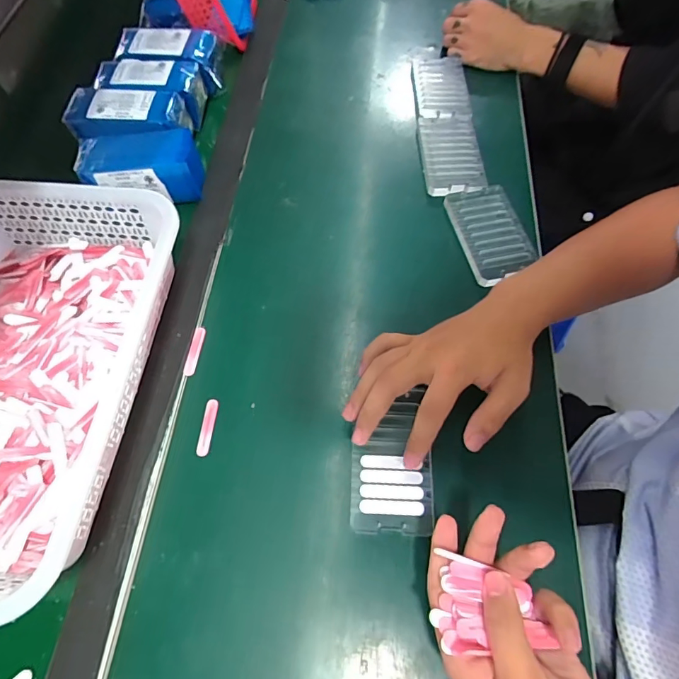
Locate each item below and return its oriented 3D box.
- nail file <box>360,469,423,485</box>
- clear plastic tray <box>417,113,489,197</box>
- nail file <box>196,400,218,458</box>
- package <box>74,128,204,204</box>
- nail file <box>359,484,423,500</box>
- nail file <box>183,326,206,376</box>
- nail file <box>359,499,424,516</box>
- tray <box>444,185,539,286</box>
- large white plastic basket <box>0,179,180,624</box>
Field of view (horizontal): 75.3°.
[{"bbox_3d":[0.043,0.114,0.365,0.051,0.004,0.011,2,63,3],"label":"nail file"},{"bbox_3d":[0.137,-0.231,0.540,0.069,0.006,0.129,-1,63,2],"label":"clear plastic tray"},{"bbox_3d":[-0.119,0.078,0.395,0.012,0.004,0.051,3,63,4],"label":"nail file"},{"bbox_3d":[-0.224,-0.197,0.509,0.126,0.050,0.068,-9,63,-2],"label":"package"},{"bbox_3d":[0.043,0.124,0.360,0.051,0.004,0.011,1,63,3],"label":"nail file"},{"bbox_3d":[-0.142,0.010,0.430,0.011,0.004,0.052,6,64,5],"label":"nail file"},{"bbox_3d":[0.042,0.136,0.355,0.051,0.004,0.011,2,63,4],"label":"nail file"},{"bbox_3d":[0.168,-0.116,0.489,0.071,0.017,0.125,-11,63,-3],"label":"tray"},{"bbox_3d":[-0.304,0.027,0.386,0.241,0.081,0.349,4,64,5],"label":"large white plastic basket"}]

